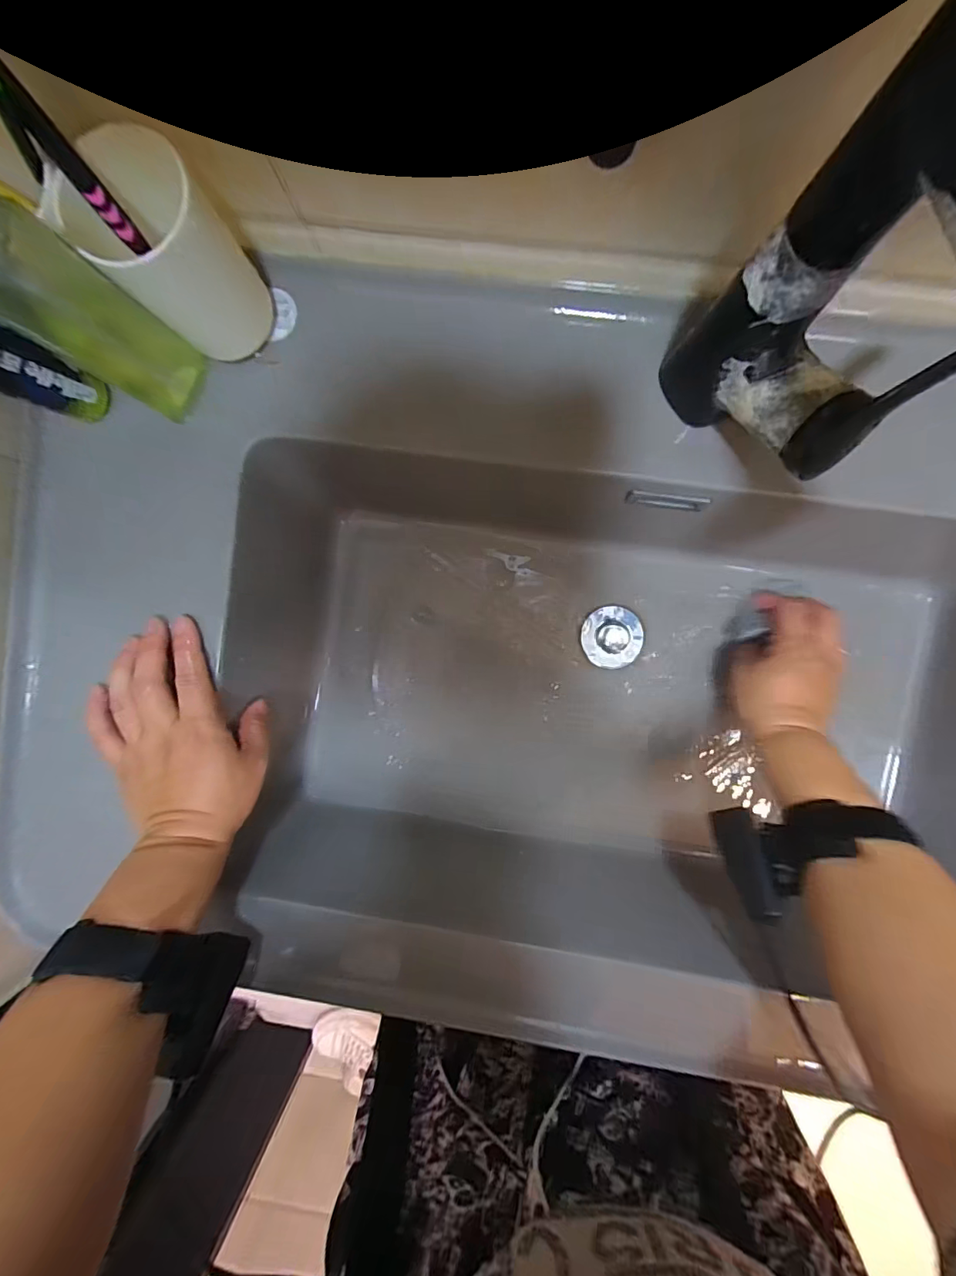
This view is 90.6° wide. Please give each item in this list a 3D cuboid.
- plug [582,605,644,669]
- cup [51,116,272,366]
[{"bbox_3d":[0.128,-0.001,0.452,0.057,0.004,0.058,0,92,2],"label":"plug"},{"bbox_3d":[-0.166,-0.213,0.267,0.062,0.102,0.060,0,92,2],"label":"cup"}]

